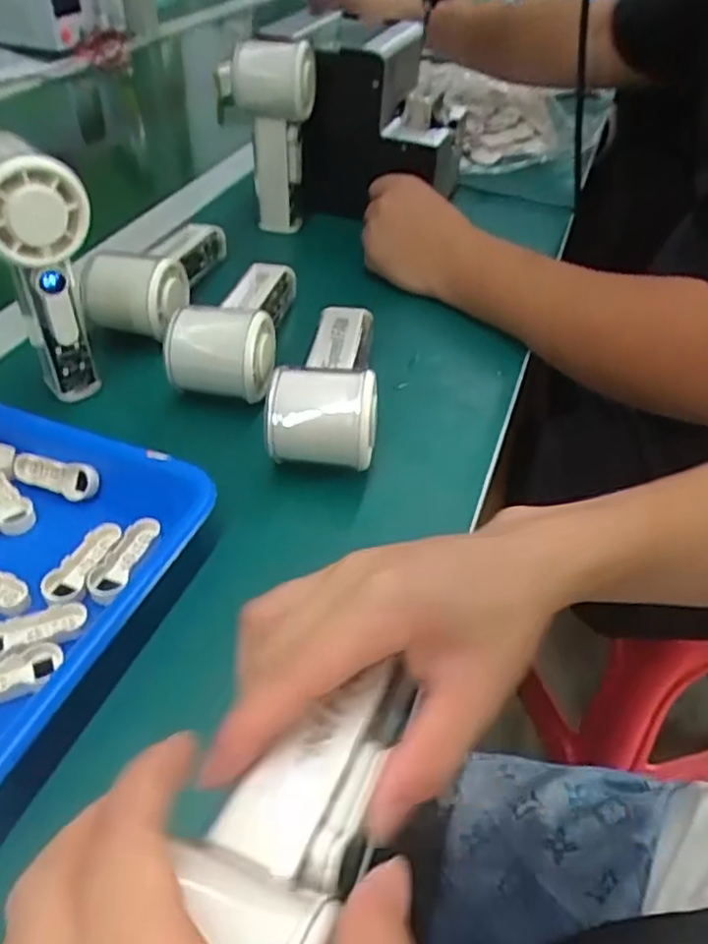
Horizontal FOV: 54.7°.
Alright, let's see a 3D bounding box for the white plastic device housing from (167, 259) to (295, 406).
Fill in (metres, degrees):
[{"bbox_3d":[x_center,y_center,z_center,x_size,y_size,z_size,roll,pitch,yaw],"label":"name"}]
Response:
[{"bbox_3d":[-0.080,-0.112,0.480,0.067,0.051,0.148,6,43,3],"label":"white plastic device housing"}]

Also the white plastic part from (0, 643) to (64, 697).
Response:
[{"bbox_3d":[-0.151,0.089,0.294,0.049,0.005,0.018,-21,47,-22],"label":"white plastic part"}]

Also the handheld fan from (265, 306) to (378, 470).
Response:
[{"bbox_3d":[-0.016,-0.063,0.444,0.062,0.055,0.150,4,43,1],"label":"handheld fan"}]

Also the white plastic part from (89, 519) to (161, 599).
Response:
[{"bbox_3d":[-0.116,0.043,0.347,0.013,0.009,0.050,16,45,15],"label":"white plastic part"}]

